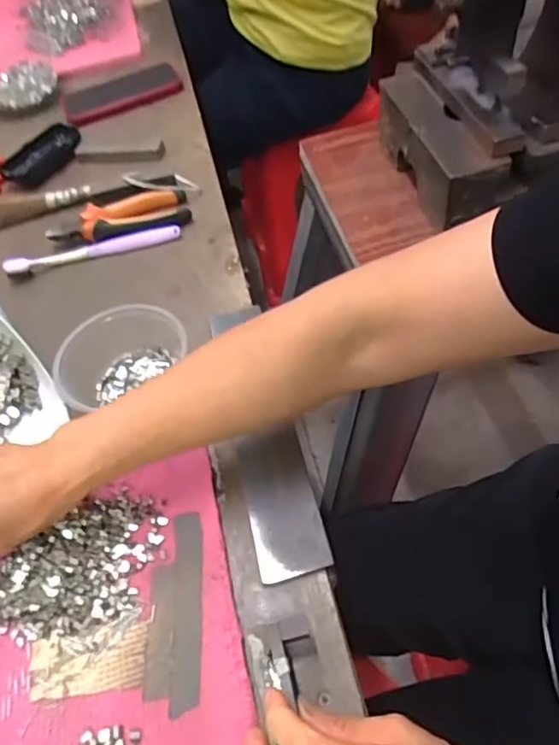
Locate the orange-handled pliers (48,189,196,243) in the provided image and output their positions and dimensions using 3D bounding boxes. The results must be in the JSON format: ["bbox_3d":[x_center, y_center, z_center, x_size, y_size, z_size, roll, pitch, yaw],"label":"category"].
[{"bbox_3d":[-0.177,-0.171,0.627,0.151,0.029,0.063,-13,53,0],"label":"orange-handled pliers"}]

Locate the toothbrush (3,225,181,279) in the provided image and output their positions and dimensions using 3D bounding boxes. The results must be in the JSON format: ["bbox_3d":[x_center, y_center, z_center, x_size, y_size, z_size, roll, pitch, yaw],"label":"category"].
[{"bbox_3d":[-0.197,-0.131,0.610,0.181,0.023,0.017,-17,53,-3],"label":"toothbrush"}]

